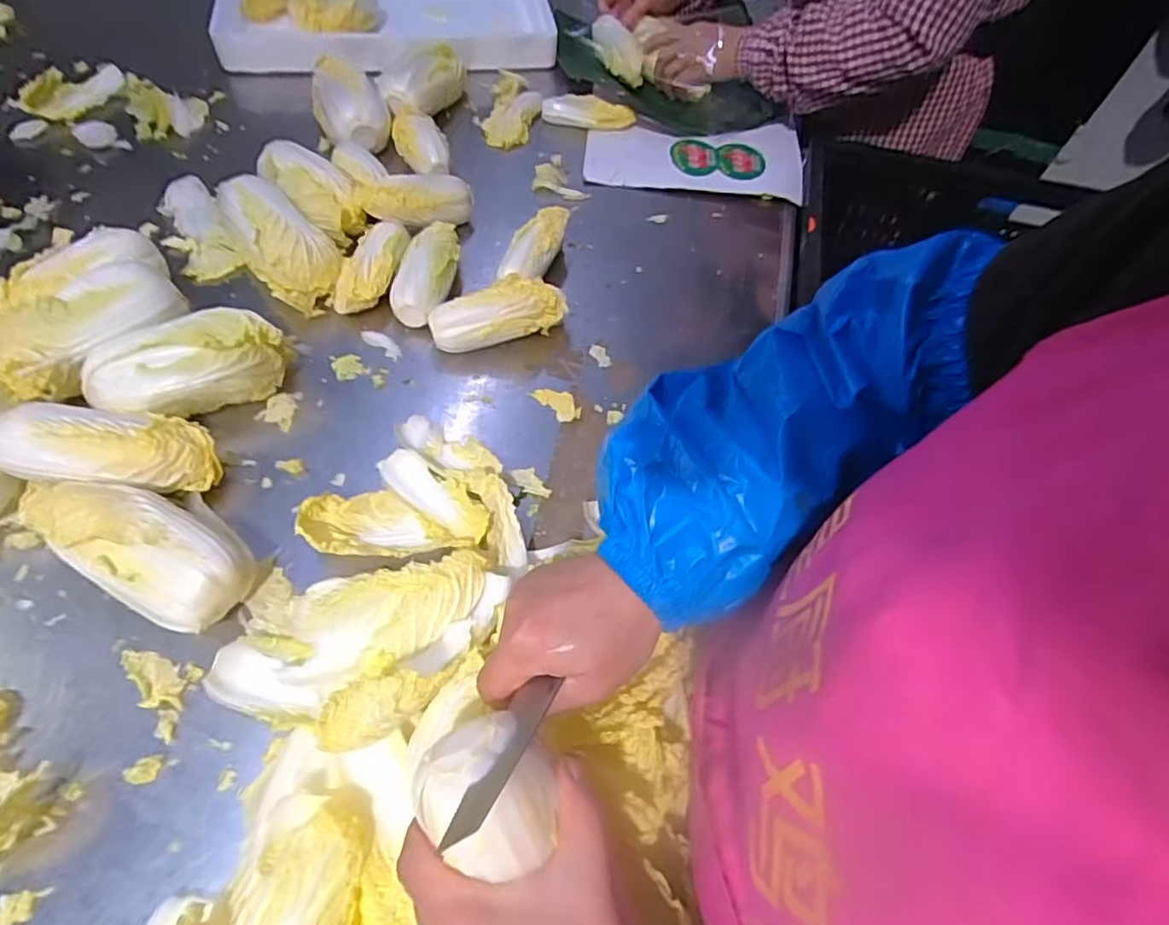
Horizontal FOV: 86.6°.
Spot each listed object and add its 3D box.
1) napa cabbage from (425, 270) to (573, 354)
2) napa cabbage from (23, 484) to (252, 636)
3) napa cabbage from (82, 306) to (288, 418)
[{"bbox_3d":[-0.085,-0.148,0.620,0.136,0.048,0.055,-14,61,-14],"label":"napa cabbage"},{"bbox_3d":[-0.320,0.062,0.461,0.159,0.070,0.084,24,59,9],"label":"napa cabbage"},{"bbox_3d":[-0.342,-0.081,0.543,0.148,0.079,0.063,-27,64,-20],"label":"napa cabbage"}]

